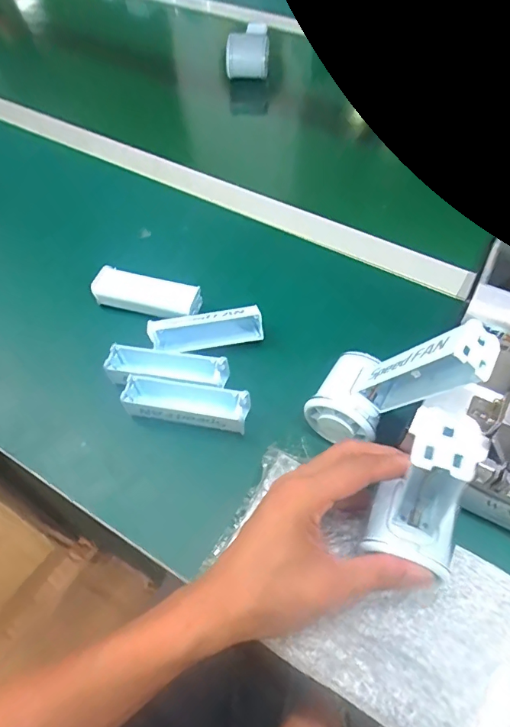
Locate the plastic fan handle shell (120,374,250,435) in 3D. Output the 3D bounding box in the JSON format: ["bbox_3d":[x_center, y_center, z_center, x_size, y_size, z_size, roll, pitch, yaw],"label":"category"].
[{"bbox_3d":[-0.056,0.034,0.382,0.100,0.030,0.032,8,58,6],"label":"plastic fan handle shell"}]

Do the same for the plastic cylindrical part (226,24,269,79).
[{"bbox_3d":[-0.011,-0.445,0.663,0.059,0.056,0.050,2,57,3],"label":"plastic cylindrical part"}]

